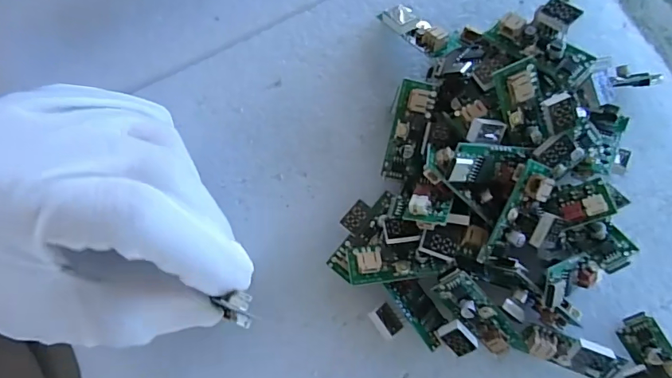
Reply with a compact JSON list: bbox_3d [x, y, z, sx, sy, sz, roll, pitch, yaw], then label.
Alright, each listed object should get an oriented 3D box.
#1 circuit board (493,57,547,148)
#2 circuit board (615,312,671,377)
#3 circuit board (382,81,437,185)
[{"bbox_3d":[0.065,-0.028,0.159,0.014,0.009,0.032,-26,120,-4],"label":"circuit board"},{"bbox_3d":[0.118,0.069,0.169,0.022,0.011,0.039,-30,80,-5],"label":"circuit board"},{"bbox_3d":[0.028,-0.021,0.172,0.013,0.008,0.038,14,102,4],"label":"circuit board"}]

